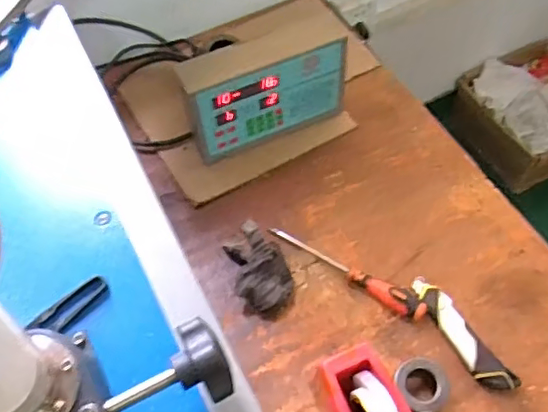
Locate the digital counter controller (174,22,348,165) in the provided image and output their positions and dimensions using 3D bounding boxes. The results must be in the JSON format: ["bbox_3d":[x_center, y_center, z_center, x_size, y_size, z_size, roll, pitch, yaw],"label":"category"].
[{"bbox_3d":[-0.014,-0.160,0.823,0.223,0.159,0.067,-22,60,-10],"label":"digital counter controller"}]

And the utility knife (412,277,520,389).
[{"bbox_3d":[0.225,0.155,0.711,0.038,0.018,0.165,-28,62,-14],"label":"utility knife"}]

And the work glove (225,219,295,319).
[{"bbox_3d":[-0.016,0.080,0.732,0.075,0.062,0.111,-11,59,-4],"label":"work glove"}]

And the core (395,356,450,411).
[{"bbox_3d":[0.171,0.204,0.662,0.067,0.037,0.059,-12,59,-4],"label":"core"}]

